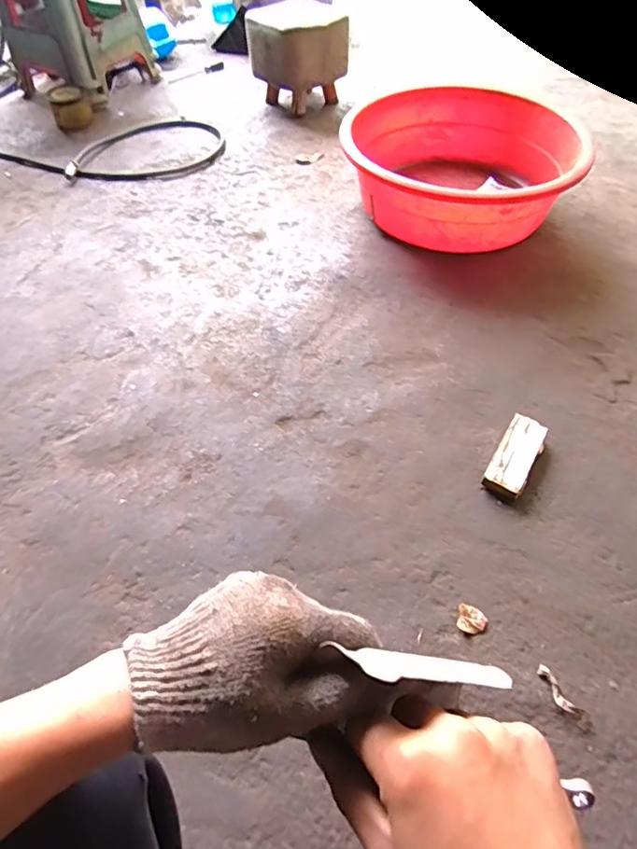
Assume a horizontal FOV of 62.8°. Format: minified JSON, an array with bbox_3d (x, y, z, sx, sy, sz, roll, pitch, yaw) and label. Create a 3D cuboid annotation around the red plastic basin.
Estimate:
[{"bbox_3d":[0.356,-0.655,1.349,0.554,0.193,0.554,-2,51,3],"label":"red plastic basin"}]

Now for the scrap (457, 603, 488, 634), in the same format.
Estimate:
[{"bbox_3d":[0.216,0.277,0.740,0.041,0.009,0.037,29,58,21],"label":"scrap"}]

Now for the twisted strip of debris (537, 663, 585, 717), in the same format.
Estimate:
[{"bbox_3d":[0.308,0.344,0.672,0.020,0.008,0.068,-25,53,-15],"label":"twisted strip of debris"}]

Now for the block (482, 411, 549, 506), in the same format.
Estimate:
[{"bbox_3d":[0.334,0.054,0.882,0.064,0.033,0.154,27,57,20],"label":"block"}]

